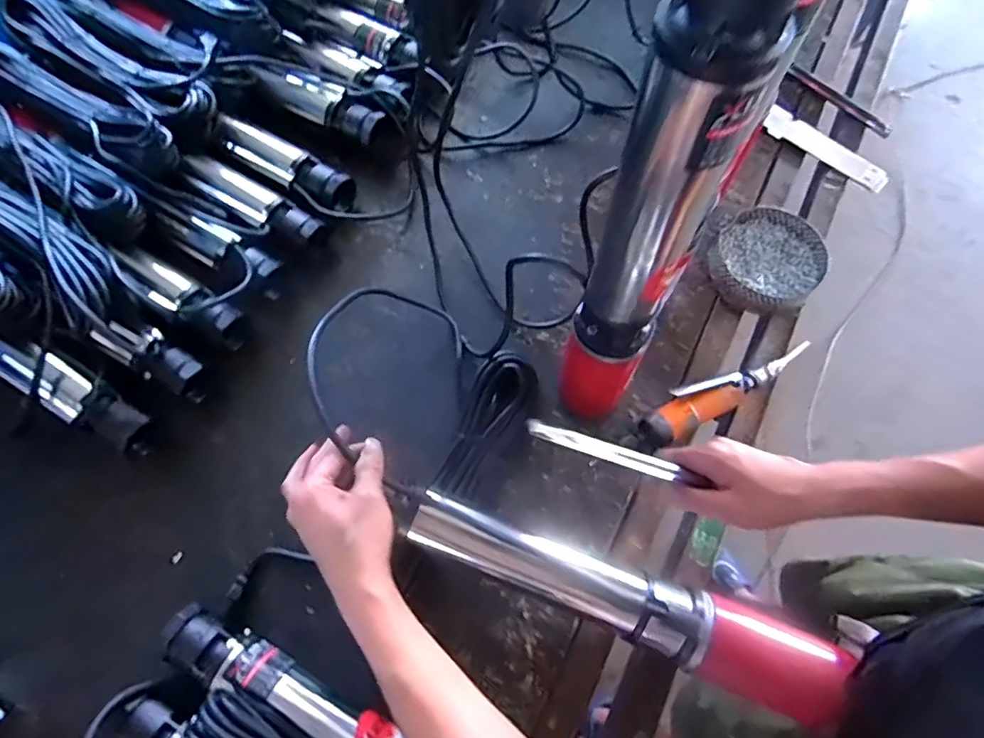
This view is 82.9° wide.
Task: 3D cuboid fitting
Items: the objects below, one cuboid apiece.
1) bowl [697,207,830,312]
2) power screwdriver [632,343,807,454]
[{"bbox_3d":[0.358,-0.143,0.736,0.138,0.038,0.142,0,68,0],"label":"bowl"},{"bbox_3d":[0.271,0.028,0.659,0.251,0.044,0.048,-25,70,-10],"label":"power screwdriver"}]

